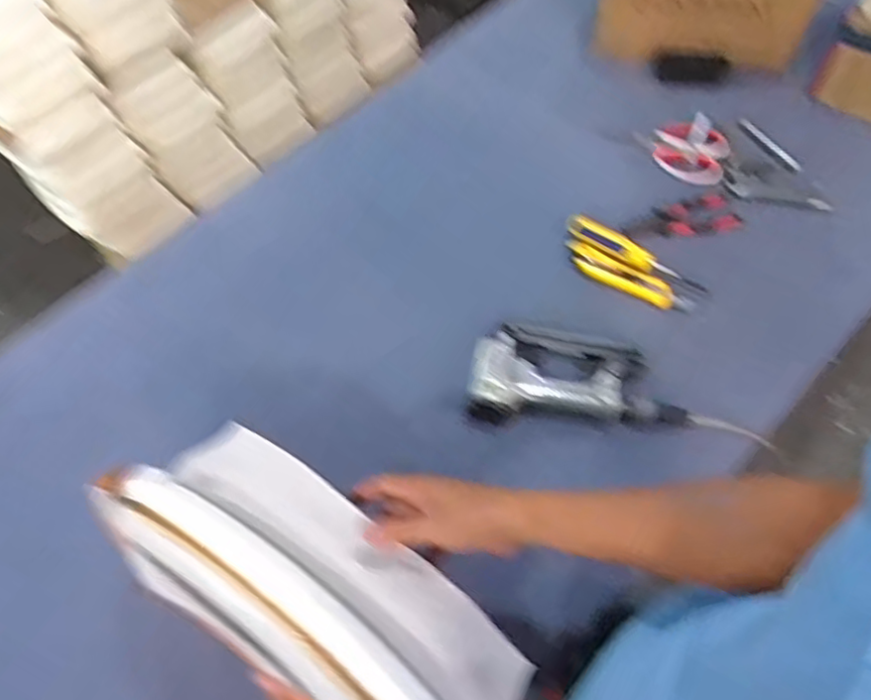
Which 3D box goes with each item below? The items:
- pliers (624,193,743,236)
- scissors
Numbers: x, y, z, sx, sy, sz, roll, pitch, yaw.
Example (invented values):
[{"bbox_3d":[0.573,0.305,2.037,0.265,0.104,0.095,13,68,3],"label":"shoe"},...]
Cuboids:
[{"bbox_3d":[0.336,-0.181,0.882,0.155,0.023,0.068,-13,62,-4],"label":"pliers"},{"bbox_3d":[0.424,-0.251,0.910,0.106,0.021,0.242,-41,67,-17],"label":"scissors"}]

